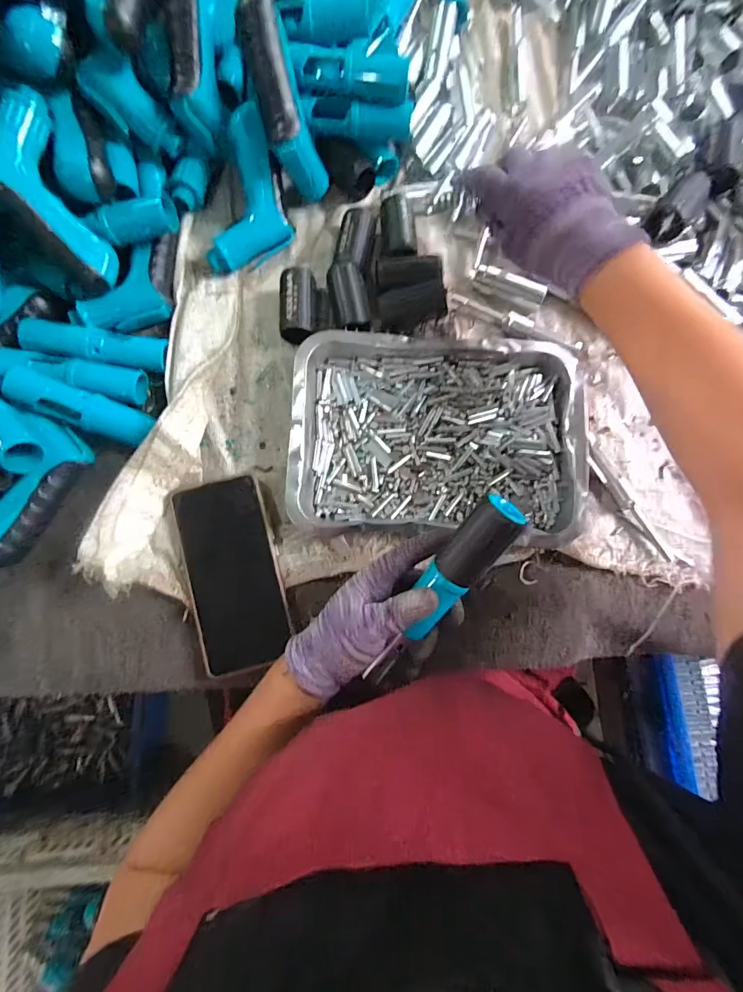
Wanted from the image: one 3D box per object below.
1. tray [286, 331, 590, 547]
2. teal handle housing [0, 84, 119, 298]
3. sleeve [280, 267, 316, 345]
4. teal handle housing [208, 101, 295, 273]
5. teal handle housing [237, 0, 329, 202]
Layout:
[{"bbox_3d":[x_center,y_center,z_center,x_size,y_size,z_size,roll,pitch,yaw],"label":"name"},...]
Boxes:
[{"bbox_3d":[0.058,-0.054,0.394,0.250,0.035,0.176,4,79,-1],"label":"tray"},{"bbox_3d":[-0.275,-0.236,0.366,0.082,0.051,0.138,-23,118,-4],"label":"teal handle housing"},{"bbox_3d":[-0.068,-0.177,0.417,0.031,0.032,0.063,-1,79,-2],"label":"sleeve"},{"bbox_3d":[-0.110,-0.277,0.416,0.070,0.039,0.136,11,106,2],"label":"teal handle housing"},{"bbox_3d":[-0.078,-0.344,0.389,0.045,0.054,0.136,-22,124,-4],"label":"teal handle housing"}]

